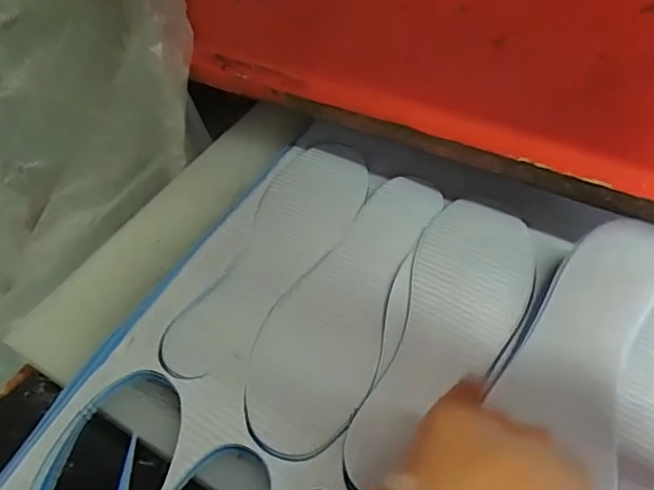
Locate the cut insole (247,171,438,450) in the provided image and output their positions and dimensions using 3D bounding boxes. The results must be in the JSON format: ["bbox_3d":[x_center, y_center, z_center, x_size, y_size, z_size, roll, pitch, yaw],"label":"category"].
[{"bbox_3d":[0.019,0.035,0.452,0.088,0.008,0.266,19,55,18],"label":"cut insole"}]

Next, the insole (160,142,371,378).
[{"bbox_3d":[-0.038,-0.001,0.487,0.089,0.008,0.263,18,55,17],"label":"insole"}]

